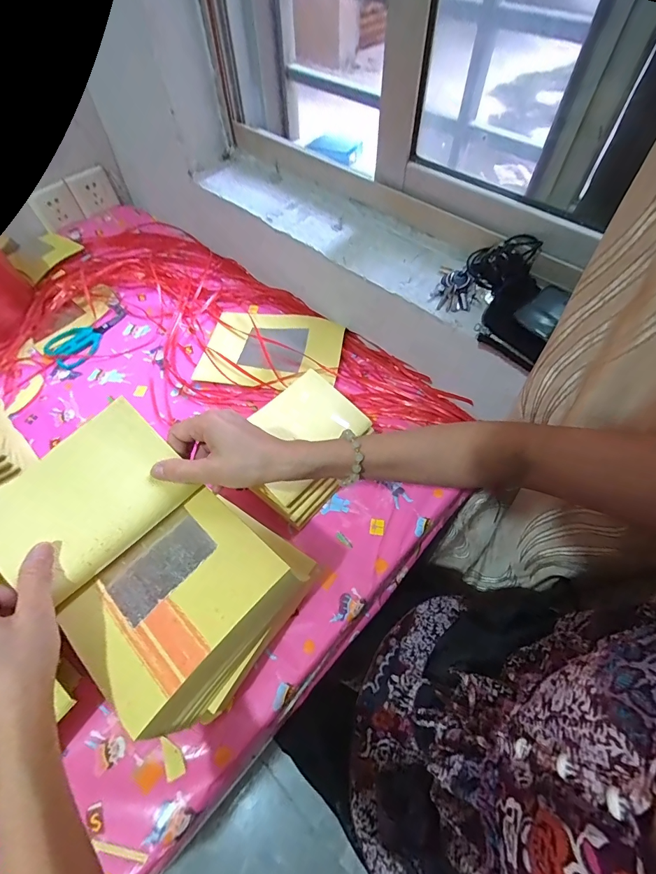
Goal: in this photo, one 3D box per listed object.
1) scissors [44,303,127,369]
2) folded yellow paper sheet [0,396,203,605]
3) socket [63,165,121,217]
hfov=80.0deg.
[{"bbox_3d":[-0.421,-0.183,0.698,0.086,0.008,0.150,39,65,18],"label":"scissors"},{"bbox_3d":[-0.216,0.048,0.345,0.109,0.036,0.155,41,65,19],"label":"folded yellow paper sheet"},{"bbox_3d":[-0.539,-0.566,0.897,0.089,0.079,0.012,-39,52,-23],"label":"socket"}]

